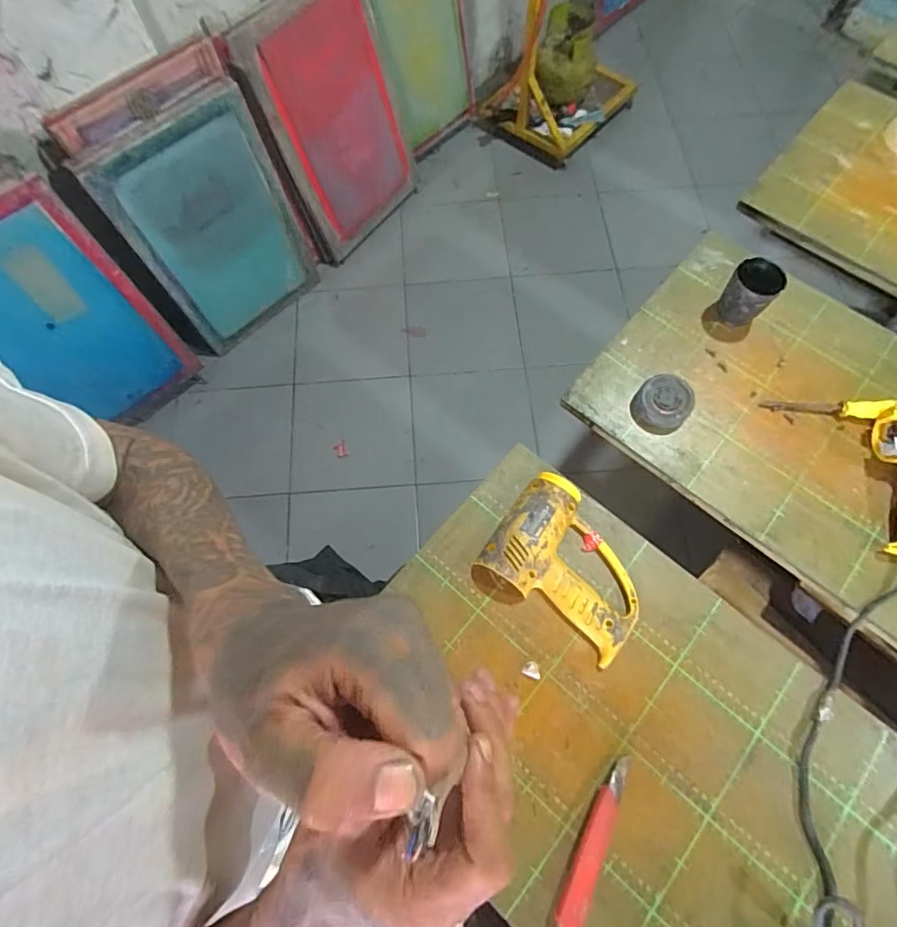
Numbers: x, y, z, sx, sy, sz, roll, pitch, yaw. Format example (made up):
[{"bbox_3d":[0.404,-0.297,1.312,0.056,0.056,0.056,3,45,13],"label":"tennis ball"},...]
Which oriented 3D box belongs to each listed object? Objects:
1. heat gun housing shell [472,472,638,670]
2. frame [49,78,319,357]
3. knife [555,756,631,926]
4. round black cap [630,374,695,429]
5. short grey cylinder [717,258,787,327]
[{"bbox_3d":[0.143,0.118,0.604,0.195,0.040,0.148,40,73,15],"label":"heat gun housing shell"},{"bbox_3d":[-0.724,-0.701,1.605,0.071,0.694,0.541,32,71,19],"label":"frame"},{"bbox_3d":[0.142,0.374,0.506,0.027,0.025,0.166,26,70,11],"label":"knife"},{"bbox_3d":[0.287,-0.082,0.686,0.069,0.027,0.078,39,73,15],"label":"round black cap"},{"bbox_3d":[0.416,-0.235,0.716,0.063,0.075,0.063,0,68,0],"label":"short grey cylinder"}]

